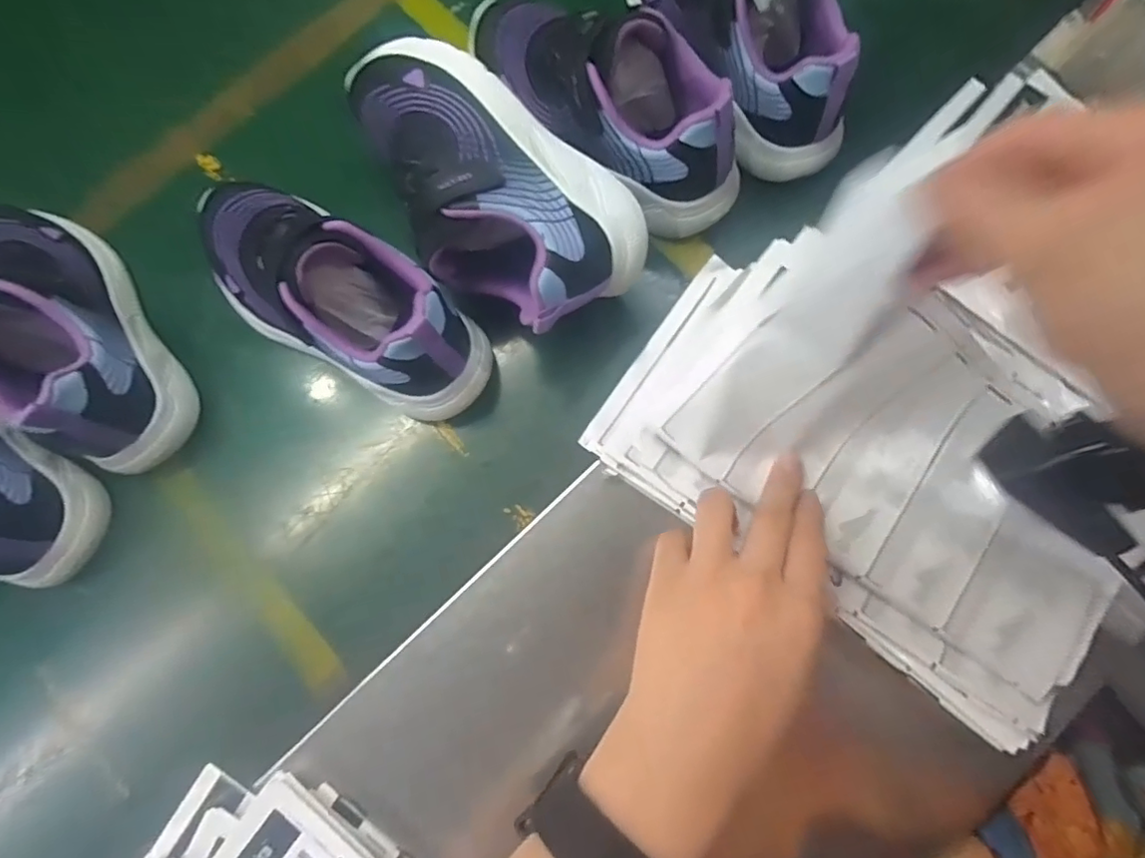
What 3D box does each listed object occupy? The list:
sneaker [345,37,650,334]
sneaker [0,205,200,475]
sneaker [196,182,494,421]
[{"bbox_3d":[-0.058,-0.141,0.359,0.208,0.088,0.099,40,82,9],"label":"sneaker"},{"bbox_3d":[-0.323,-0.064,0.359,0.077,0.102,0.204,-36,79,-6],"label":"sneaker"},{"bbox_3d":[-0.149,-0.083,0.349,0.210,0.108,0.074,33,80,8],"label":"sneaker"}]

